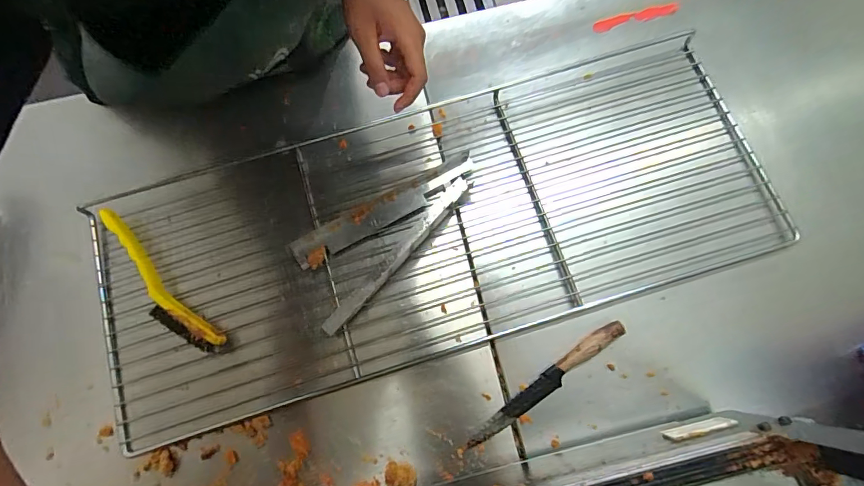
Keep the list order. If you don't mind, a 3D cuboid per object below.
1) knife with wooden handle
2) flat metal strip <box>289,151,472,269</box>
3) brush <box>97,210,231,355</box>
[{"bbox_3d":[0.127,0.158,0.490,0.210,0.030,0.022,-37,76,-9],"label":"knife with wooden handle"},{"bbox_3d":[-0.058,-0.042,0.551,0.246,0.012,0.039,-31,75,-8],"label":"flat metal strip"},{"bbox_3d":[-0.328,0.050,0.524,0.225,0.038,0.044,43,80,13],"label":"brush"}]

